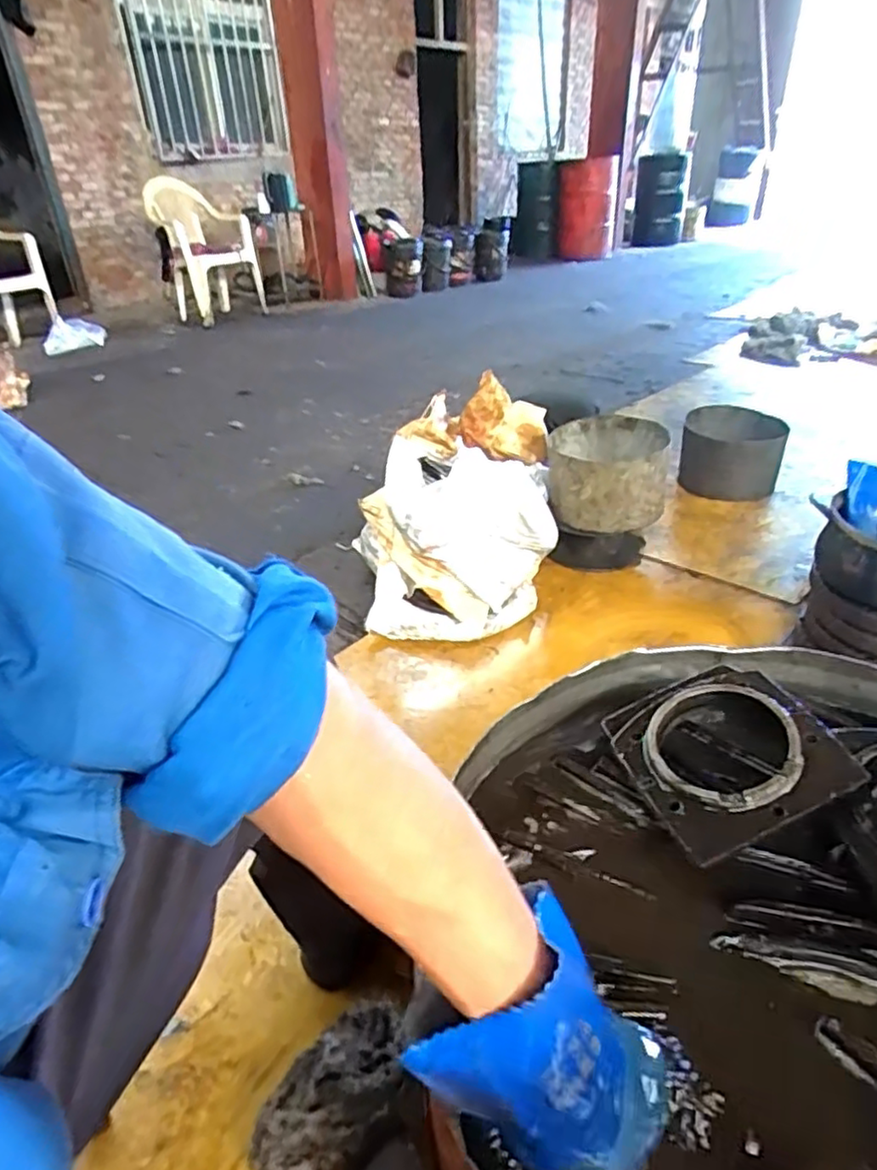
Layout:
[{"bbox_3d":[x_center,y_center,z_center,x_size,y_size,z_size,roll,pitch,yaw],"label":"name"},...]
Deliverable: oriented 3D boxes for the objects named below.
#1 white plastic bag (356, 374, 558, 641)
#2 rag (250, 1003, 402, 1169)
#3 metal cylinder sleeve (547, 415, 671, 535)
[{"bbox_3d":[0.048,-0.184,1.614,0.423,0.336,0.638,12,36,23],"label":"white plastic bag"},{"bbox_3d":[-0.114,0.555,0.718,0.108,0.059,0.180,22,41,34],"label":"rag"},{"bbox_3d":[0.409,-0.268,1.643,0.278,0.185,0.274,4,33,11],"label":"metal cylinder sleeve"}]

